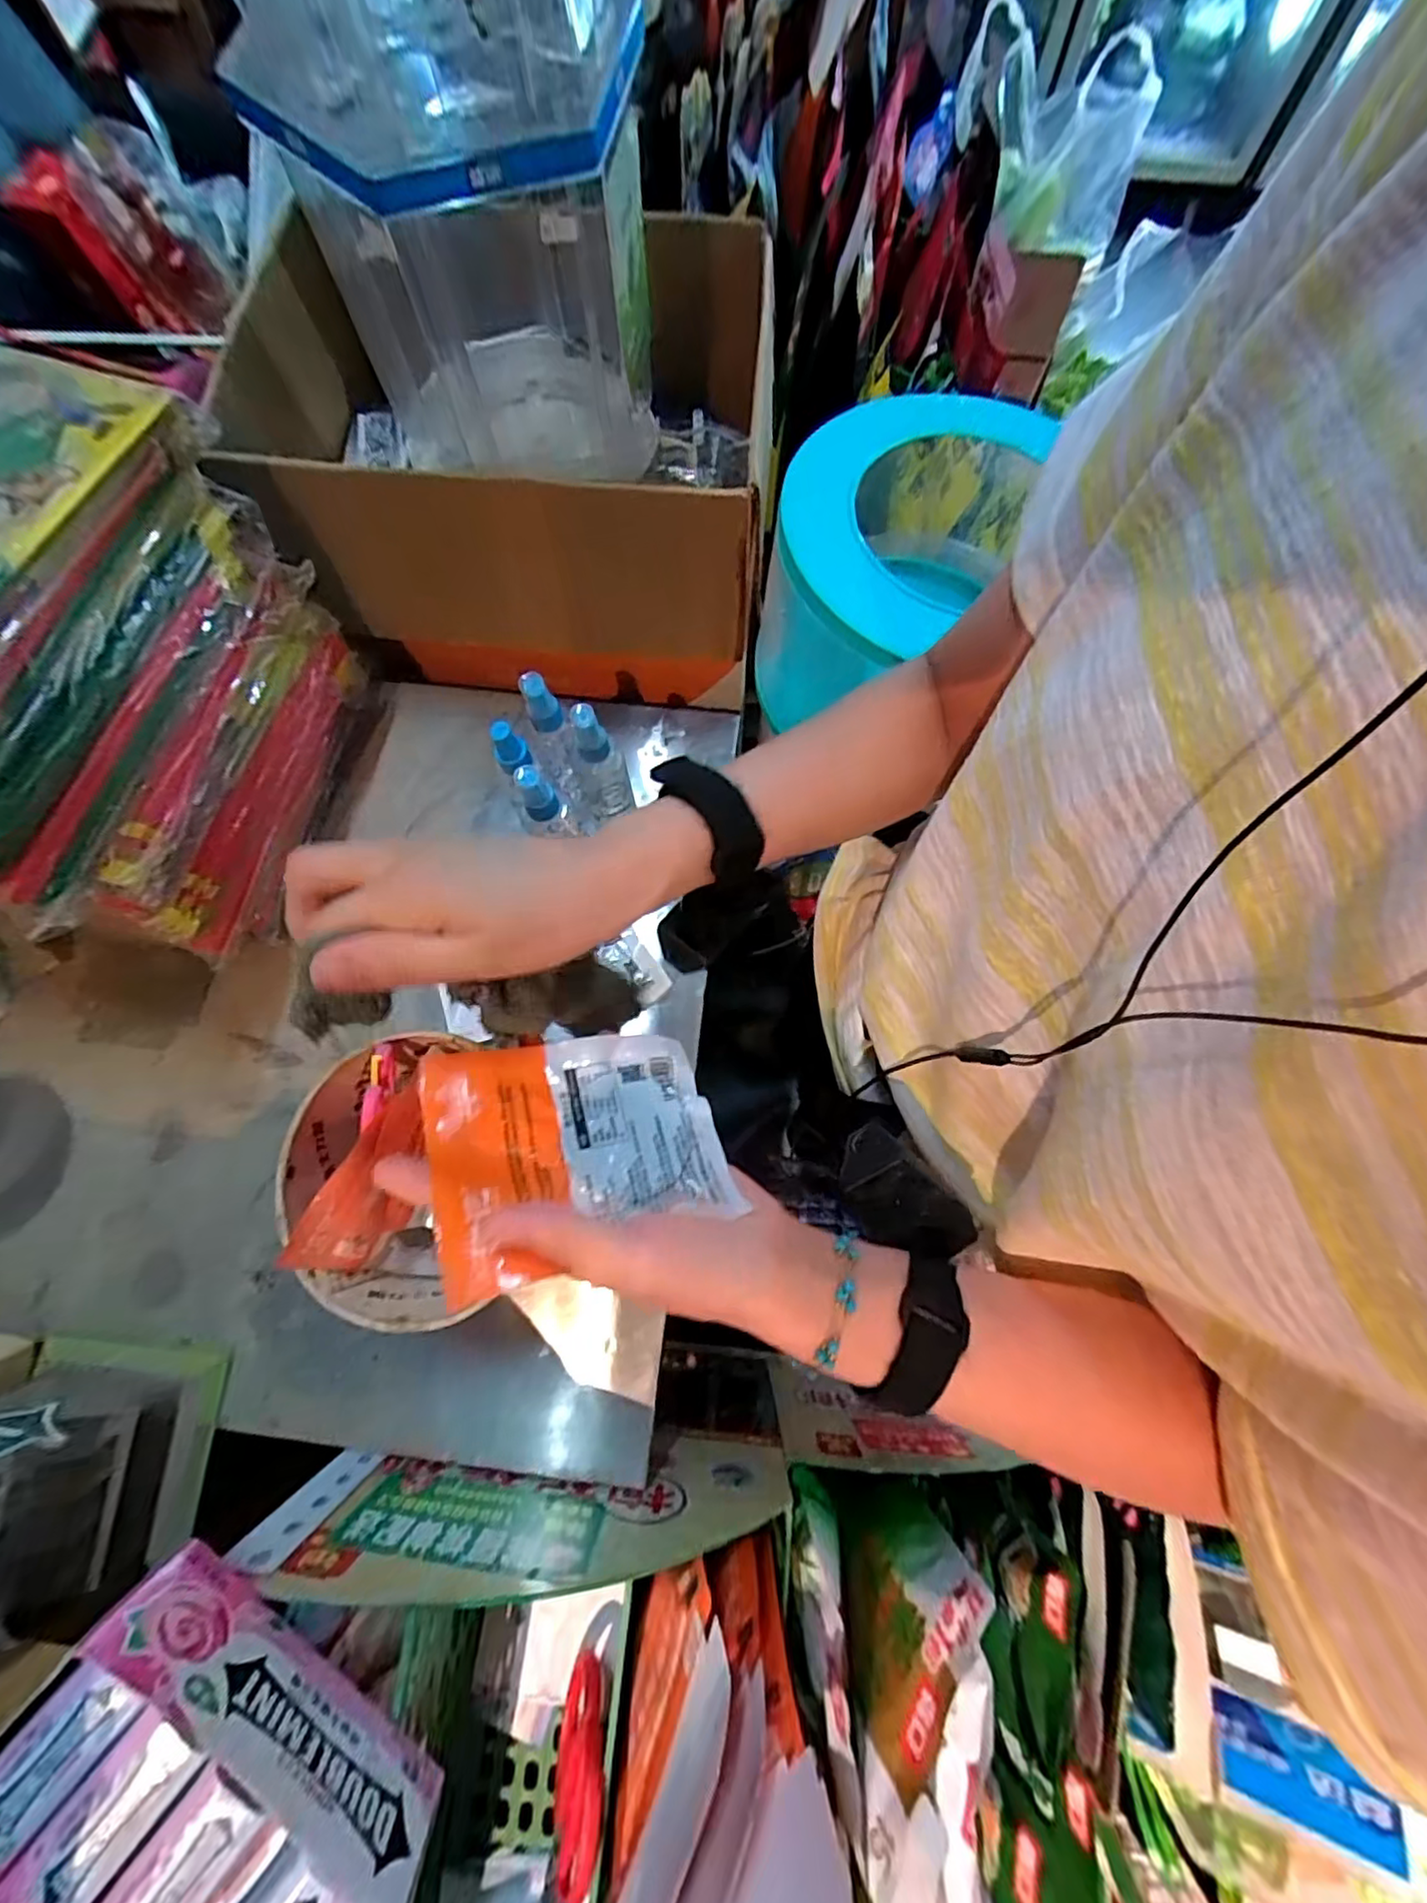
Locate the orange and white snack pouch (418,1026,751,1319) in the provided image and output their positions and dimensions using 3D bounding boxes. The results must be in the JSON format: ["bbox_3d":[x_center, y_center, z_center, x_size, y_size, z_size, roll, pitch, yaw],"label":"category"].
[{"bbox_3d":[-0.054,0.076,0.262,0.114,0.010,0.093,-5,54,-27],"label":"orange and white snack pouch"}]

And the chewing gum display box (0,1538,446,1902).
[{"bbox_3d":[-0.207,0.354,0.253,0.160,0.071,0.099,38,78,10],"label":"chewing gum display box"}]

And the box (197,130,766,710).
[{"bbox_3d":[-0.168,-0.404,0.536,0.399,0.220,0.295,2,74,1],"label":"box"}]

